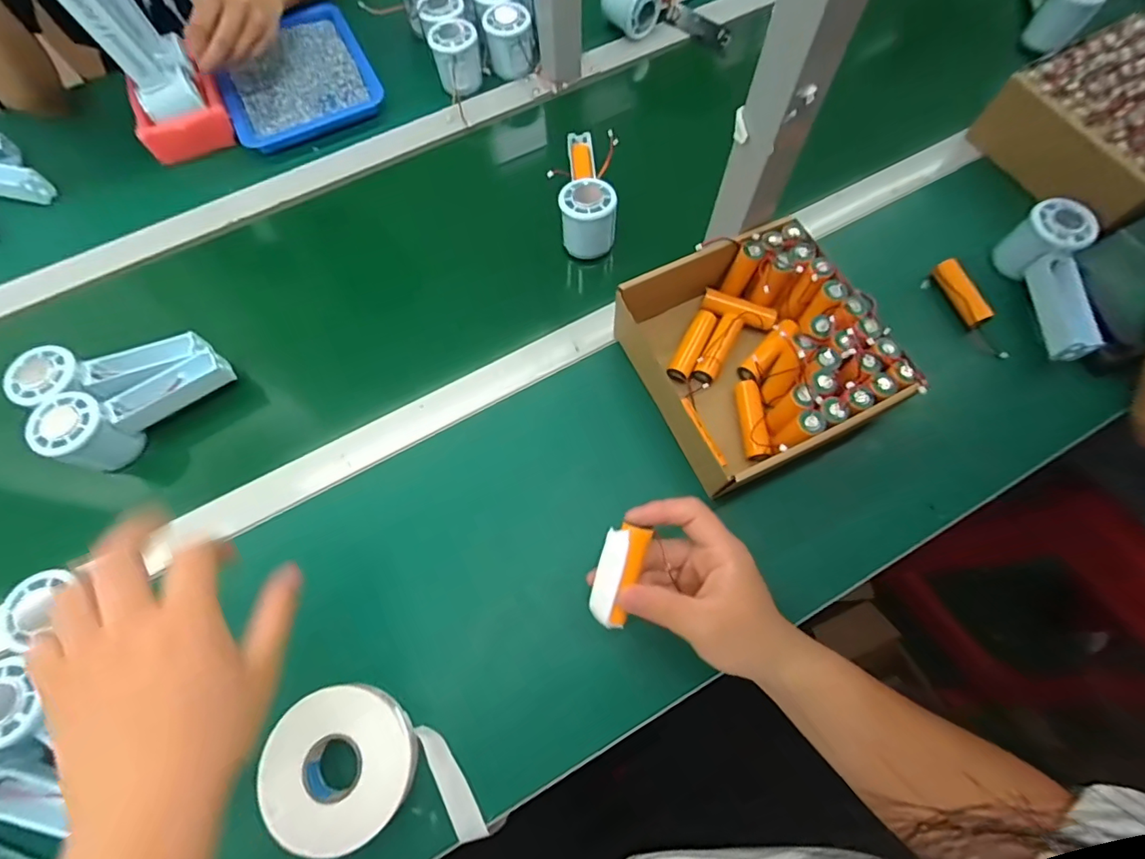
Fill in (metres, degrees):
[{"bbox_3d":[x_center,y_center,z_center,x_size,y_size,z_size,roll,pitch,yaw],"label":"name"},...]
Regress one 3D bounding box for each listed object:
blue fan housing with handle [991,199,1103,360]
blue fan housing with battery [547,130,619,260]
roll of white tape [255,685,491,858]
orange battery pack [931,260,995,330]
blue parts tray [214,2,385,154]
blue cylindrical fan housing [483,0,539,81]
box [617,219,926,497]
[{"bbox_3d":[0.457,-0.138,0.473,0.046,0.057,0.148,-2,69,0],"label":"blue fan housing with handle"},{"bbox_3d":[0.014,-0.260,0.538,0.064,0.056,0.165,2,70,2],"label":"blue fan housing with battery"},{"bbox_3d":[-0.147,0.244,0.368,0.151,0.023,0.102,-4,69,0],"label":"roll of white tape"},{"bbox_3d":[0.385,-0.137,0.500,0.023,0.020,0.078,-12,70,-3],"label":"orange battery pack"},{"bbox_3d":[-0.351,-0.449,0.639,0.176,0.021,0.203,-25,71,-8],"label":"blue parts tray"},{"bbox_3d":[-0.077,-0.482,0.625,0.058,0.059,0.066,-8,70,-2],"label":"blue cylindrical fan housing"},{"bbox_3d":[0.157,-0.068,0.448,0.187,0.080,0.207,-27,71,-9],"label":"box"}]

